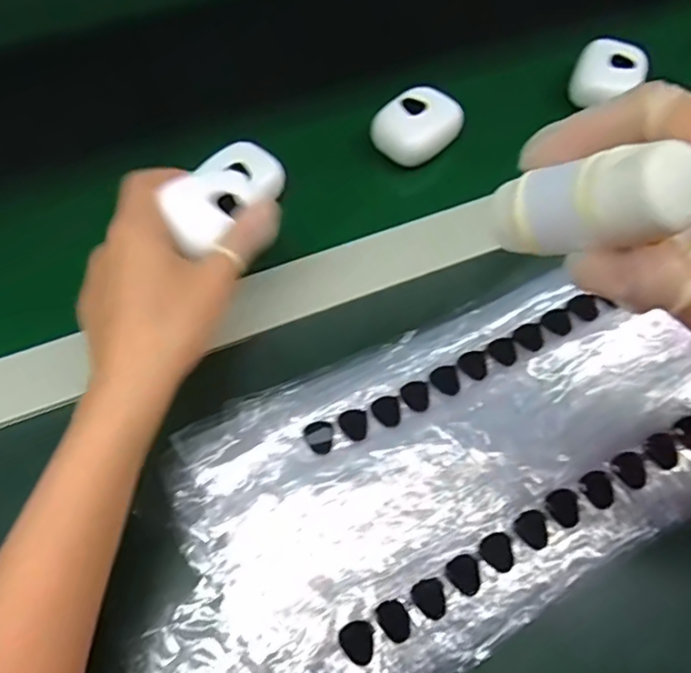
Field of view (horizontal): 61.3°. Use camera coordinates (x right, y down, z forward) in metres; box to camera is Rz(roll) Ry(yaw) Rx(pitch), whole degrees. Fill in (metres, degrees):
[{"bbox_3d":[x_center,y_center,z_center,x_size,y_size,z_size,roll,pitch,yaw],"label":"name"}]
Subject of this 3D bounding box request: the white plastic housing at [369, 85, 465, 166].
[{"bbox_3d":[0.049,-0.143,0.395,0.047,0.020,0.053,38,69,18],"label":"white plastic housing"}]

